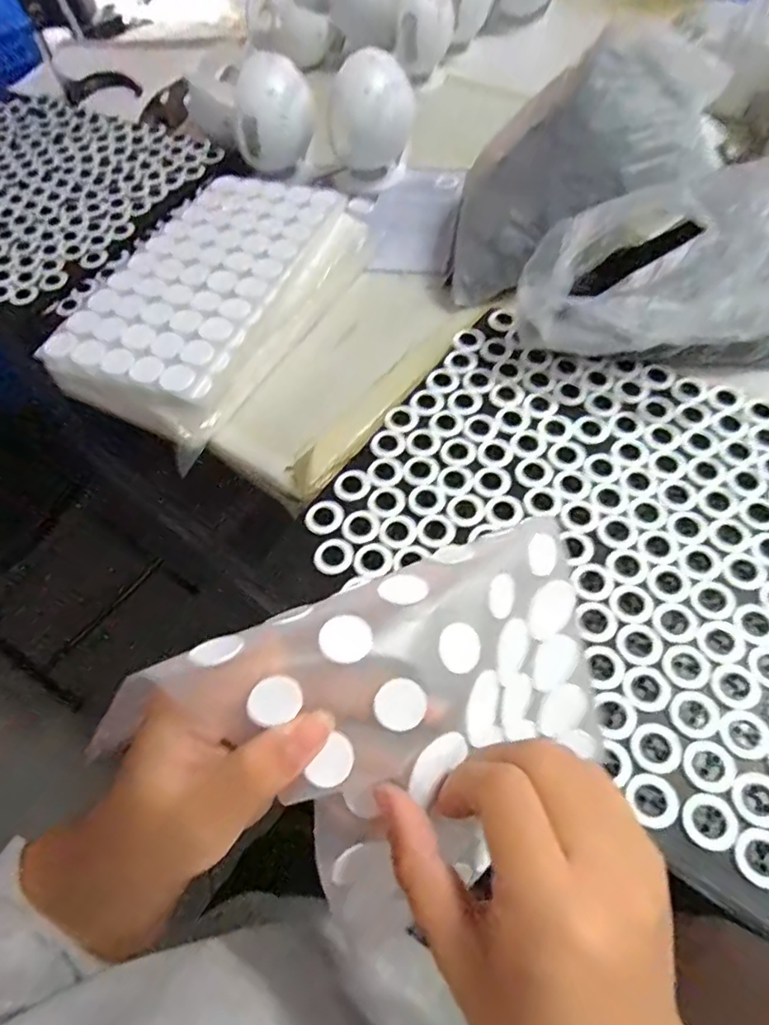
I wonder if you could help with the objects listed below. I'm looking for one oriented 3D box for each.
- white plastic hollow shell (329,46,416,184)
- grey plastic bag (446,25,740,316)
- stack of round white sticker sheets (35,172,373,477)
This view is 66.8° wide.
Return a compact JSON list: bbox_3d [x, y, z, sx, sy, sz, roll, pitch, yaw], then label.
[{"bbox_3d":[-0.014,-0.464,0.691,0.094,0.124,0.078,1,59,4],"label":"white plastic hollow shell"},{"bbox_3d":[0.179,-0.326,0.544,0.228,0.181,0.150,-2,59,2],"label":"grey plastic bag"},{"bbox_3d":[-0.164,-0.214,0.571,0.188,0.046,0.331,19,62,14],"label":"stack of round white sticker sheets"}]

